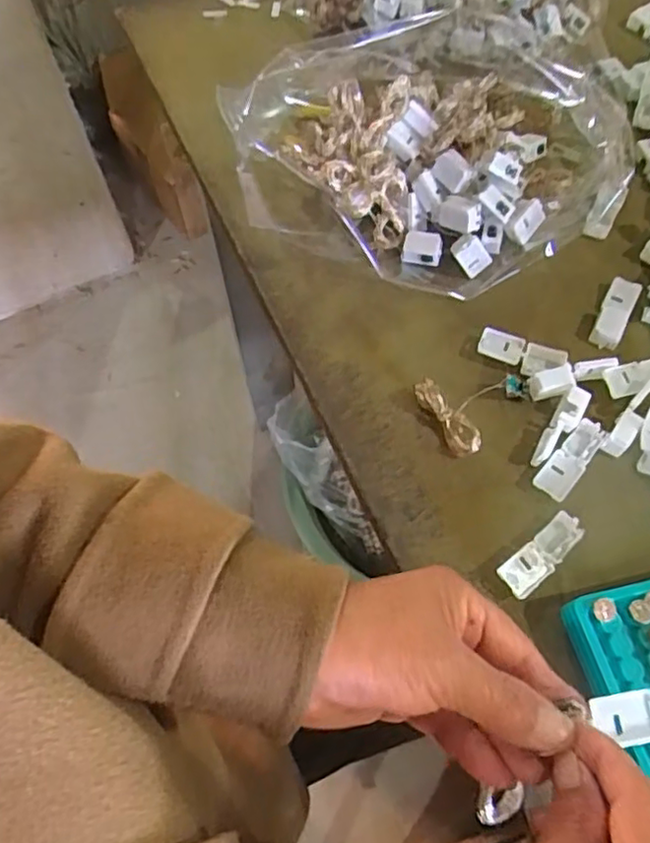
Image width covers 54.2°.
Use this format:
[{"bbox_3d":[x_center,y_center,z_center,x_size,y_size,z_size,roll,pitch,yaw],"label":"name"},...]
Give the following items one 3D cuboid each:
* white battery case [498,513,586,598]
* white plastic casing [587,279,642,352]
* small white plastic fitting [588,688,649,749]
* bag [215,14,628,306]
[{"bbox_3d":[0.117,0.073,0.345,0.053,0.012,0.020,-37,66,-16],"label":"white battery case"},{"bbox_3d":[0.192,-0.072,0.420,0.018,0.011,0.053,26,66,15],"label":"white plastic casing"},{"bbox_3d":[0.124,0.122,0.260,0.027,0.006,0.020,-9,62,-3],"label":"small white plastic fitting"},{"bbox_3d":[0.073,-0.188,0.429,0.255,0.107,0.170,-11,62,-4],"label":"bag"}]

